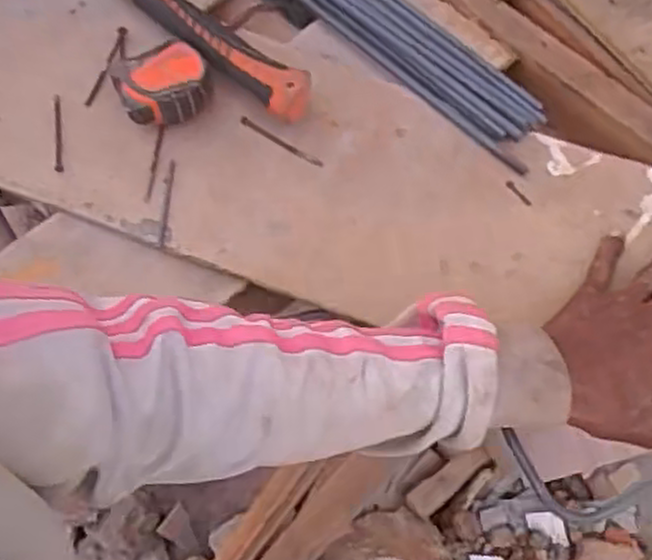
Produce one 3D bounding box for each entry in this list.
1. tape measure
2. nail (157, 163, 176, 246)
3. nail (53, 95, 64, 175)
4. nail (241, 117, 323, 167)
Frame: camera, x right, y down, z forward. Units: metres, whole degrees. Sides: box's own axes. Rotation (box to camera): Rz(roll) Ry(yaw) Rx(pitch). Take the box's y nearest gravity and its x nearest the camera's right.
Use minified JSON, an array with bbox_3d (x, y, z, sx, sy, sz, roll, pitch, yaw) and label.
[{"bbox_3d":[-0.123,-0.148,0.588,0.065,0.029,0.055,-21,66,-8],"label":"tape measure"},{"bbox_3d":[-0.118,-0.058,0.585,0.006,0.007,0.069,4,65,4],"label":"nail"},{"bbox_3d":[-0.208,-0.112,0.608,0.007,0.007,0.070,-10,65,-3],"label":"nail"},{"bbox_3d":[-0.034,-0.106,0.601,0.074,0.004,0.006,31,70,15],"label":"nail"}]

